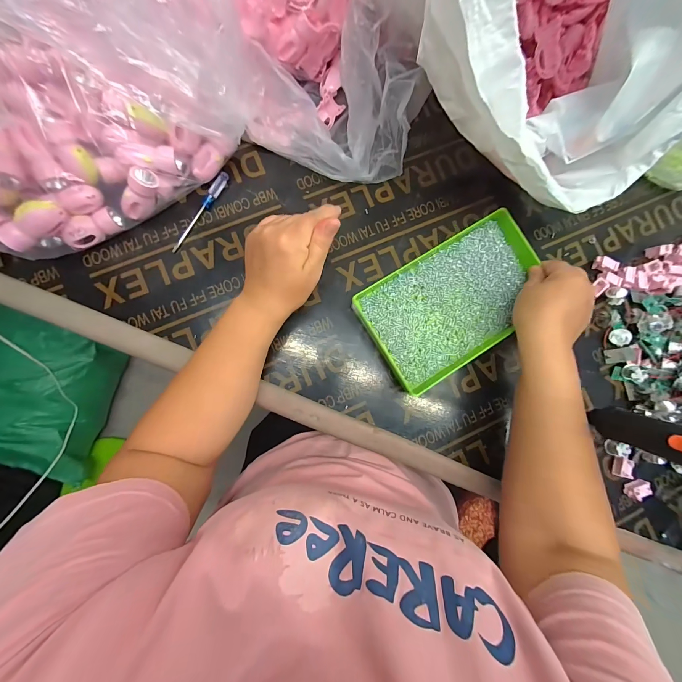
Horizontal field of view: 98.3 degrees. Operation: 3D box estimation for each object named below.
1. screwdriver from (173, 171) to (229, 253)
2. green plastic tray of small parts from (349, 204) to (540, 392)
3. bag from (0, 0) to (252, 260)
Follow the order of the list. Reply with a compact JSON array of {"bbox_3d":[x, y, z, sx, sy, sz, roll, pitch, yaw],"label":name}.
[{"bbox_3d":[-0.190,-0.173,0.395,0.012,0.013,0.125,31,83,-2],"label":"screwdriver"},{"bbox_3d":[0.153,-0.054,0.395,0.243,0.029,0.150,-31,87,-8],"label":"green plastic tray of small parts"},{"bbox_3d":[-0.274,-0.245,0.287,0.353,0.241,0.158,-38,90,-7],"label":"bag"}]

